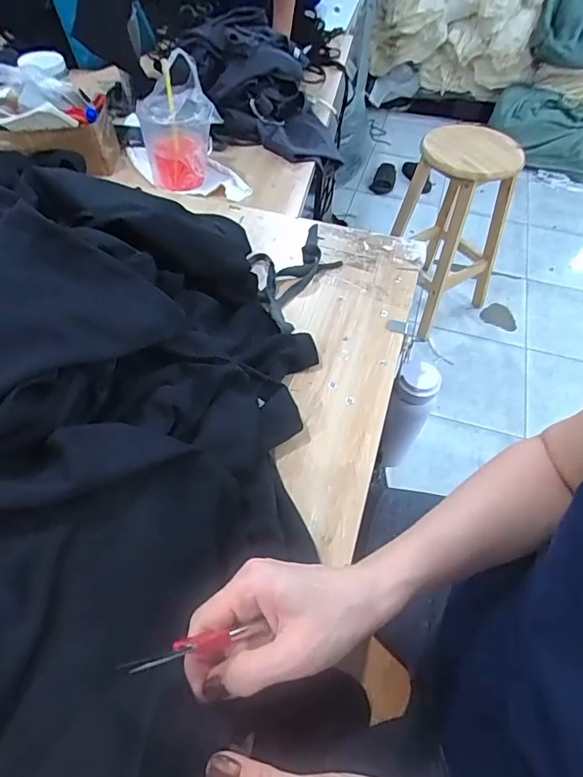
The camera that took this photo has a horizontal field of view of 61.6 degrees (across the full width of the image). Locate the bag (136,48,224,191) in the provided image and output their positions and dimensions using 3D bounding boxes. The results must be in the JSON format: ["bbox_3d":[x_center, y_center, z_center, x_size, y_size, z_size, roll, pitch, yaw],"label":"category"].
[{"bbox_3d":[-0.214,-0.491,0.922,0.132,0.191,0.113,-15,55,-14],"label":"bag"}]

